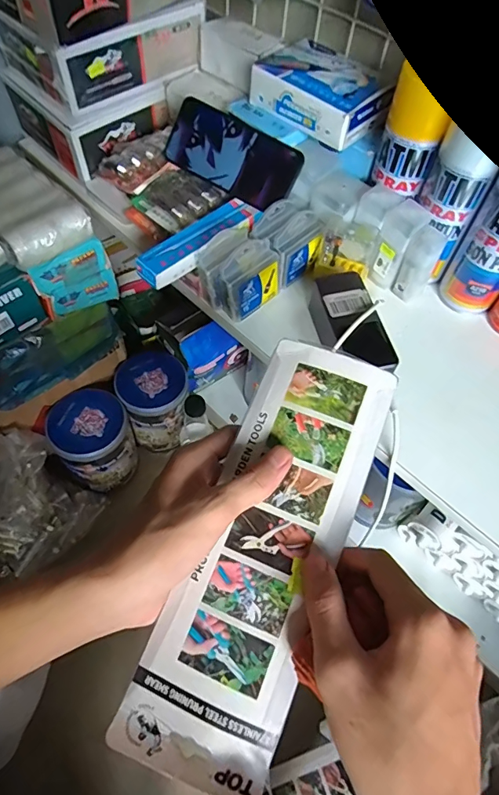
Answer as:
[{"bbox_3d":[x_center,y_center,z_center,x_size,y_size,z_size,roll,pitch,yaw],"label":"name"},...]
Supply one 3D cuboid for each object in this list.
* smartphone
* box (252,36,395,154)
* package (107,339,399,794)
[{"bbox_3d":[-0.021,-0.287,0.526,0.163,0.075,0.010,32,16,8],"label":"smartphone"},{"bbox_3d":[0.084,-0.359,0.524,0.100,0.047,0.150,-34,66,-23],"label":"box"},{"bbox_3d":[0.013,0.087,0.275,0.087,0.014,0.262,22,74,9],"label":"package"}]

